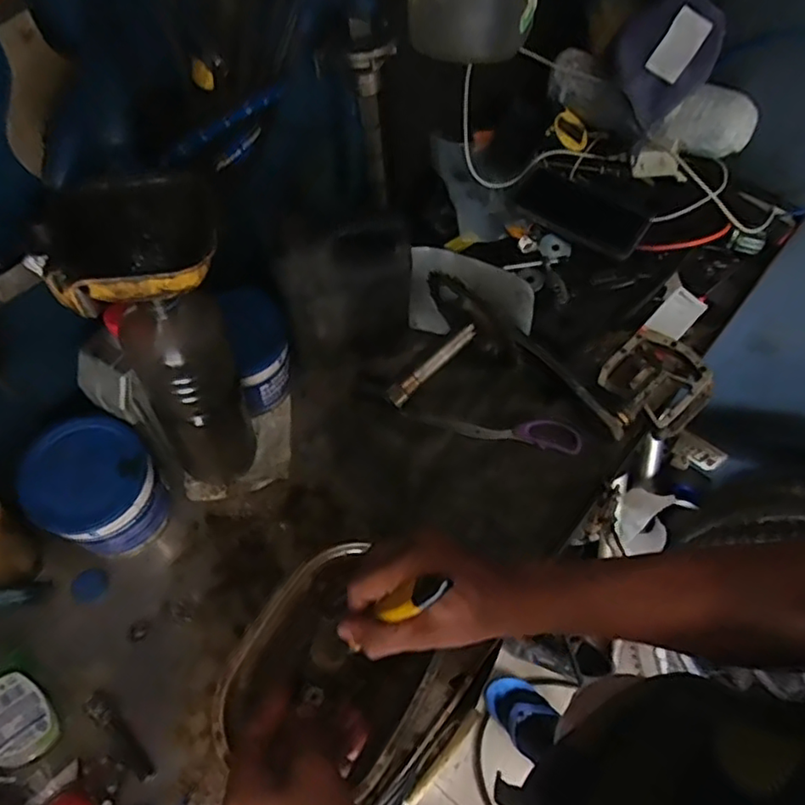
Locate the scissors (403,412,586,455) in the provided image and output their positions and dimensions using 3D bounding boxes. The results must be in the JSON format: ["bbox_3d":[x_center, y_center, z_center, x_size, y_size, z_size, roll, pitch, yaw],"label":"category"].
[{"bbox_3d":[0.098,0.023,0.660,0.186,0.009,0.035,12,61,6],"label":"scissors"}]

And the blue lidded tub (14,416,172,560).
[{"bbox_3d":[-0.279,0.082,0.568,0.100,0.102,0.099,0,60,-1],"label":"blue lidded tub"}]

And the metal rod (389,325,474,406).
[{"bbox_3d":[0.032,-0.040,0.632,0.115,0.013,0.018,-42,68,-7],"label":"metal rod"}]

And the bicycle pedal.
[{"bbox_3d":[0.269,-0.020,0.654,0.108,0.032,0.102,-38,68,-20],"label":"bicycle pedal"}]

